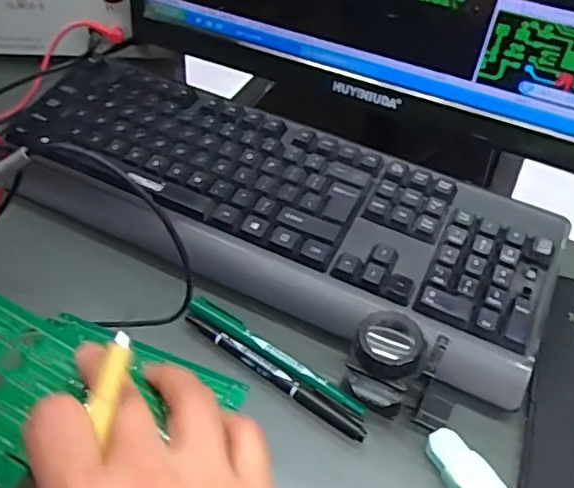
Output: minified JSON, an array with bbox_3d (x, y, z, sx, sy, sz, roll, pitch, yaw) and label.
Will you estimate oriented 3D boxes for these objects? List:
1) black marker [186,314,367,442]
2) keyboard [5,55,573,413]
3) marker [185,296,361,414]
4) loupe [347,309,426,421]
[{"bbox_3d":[-0.010,0.084,0.392,0.137,0.011,0.009,30,53,21],"label":"black marker"},{"bbox_3d":[-0.014,-0.035,0.469,0.426,0.033,0.158,23,51,15],"label":"keyboard"},{"bbox_3d":[-0.009,0.071,0.399,0.131,0.010,0.016,28,52,19],"label":"marker"},{"bbox_3d":[0.059,0.068,0.375,0.044,0.041,0.041,23,51,15],"label":"loupe"}]

